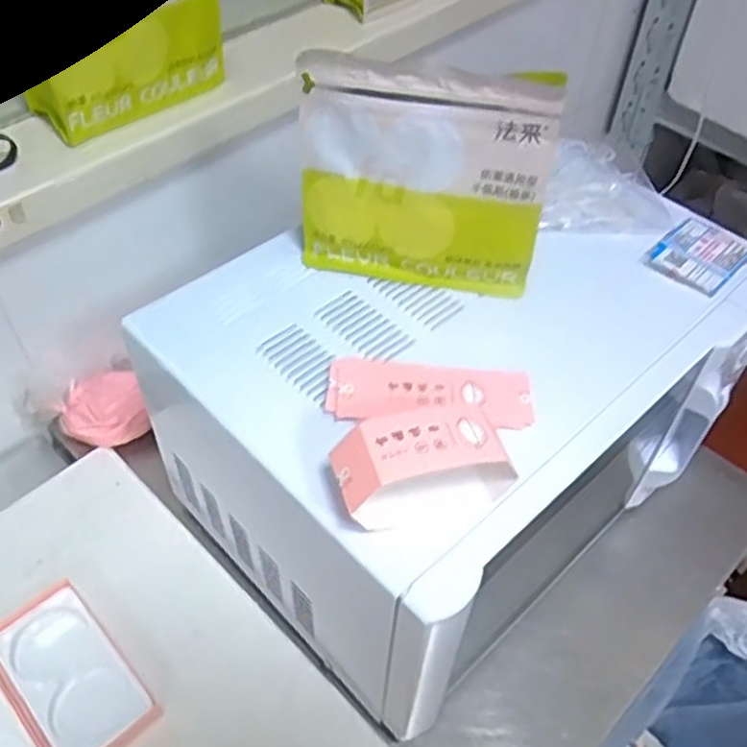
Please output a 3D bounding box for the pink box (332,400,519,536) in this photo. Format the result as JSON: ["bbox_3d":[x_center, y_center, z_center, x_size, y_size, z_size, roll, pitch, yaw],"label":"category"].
[{"bbox_3d":[0.030,0.056,0.446,0.107,0.059,0.047,-11,52,-12],"label":"pink box"}]

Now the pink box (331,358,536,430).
[{"bbox_3d":[0.039,0.014,0.516,0.139,0.007,0.055,5,50,2],"label":"pink box"}]

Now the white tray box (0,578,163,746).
[{"bbox_3d":[-0.250,0.246,0.618,0.079,0.013,0.153,-35,59,-27],"label":"white tray box"}]

